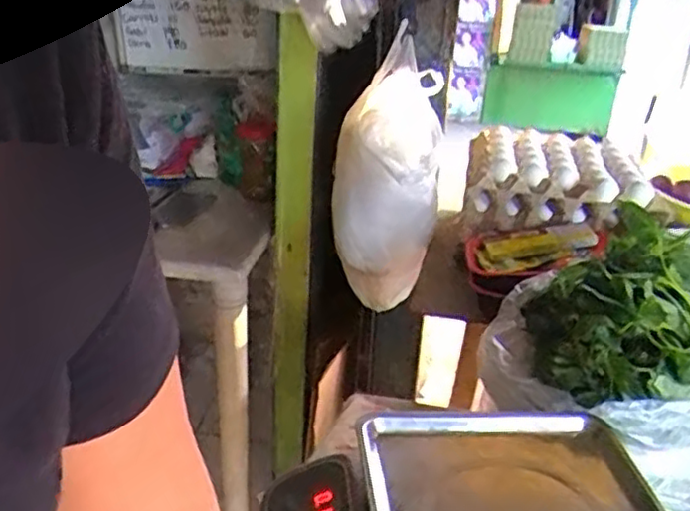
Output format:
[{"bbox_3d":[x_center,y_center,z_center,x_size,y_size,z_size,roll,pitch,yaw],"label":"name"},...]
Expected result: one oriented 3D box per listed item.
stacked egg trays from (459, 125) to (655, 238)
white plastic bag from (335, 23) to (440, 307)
[{"bbox_3d":[0.332,-0.117,1.146,0.263,0.104,0.310,8,25,10],"label":"stacked egg trays"},{"bbox_3d":[0.071,-0.150,1.161,0.141,0.466,0.281,8,-8,-18],"label":"white plastic bag"}]

